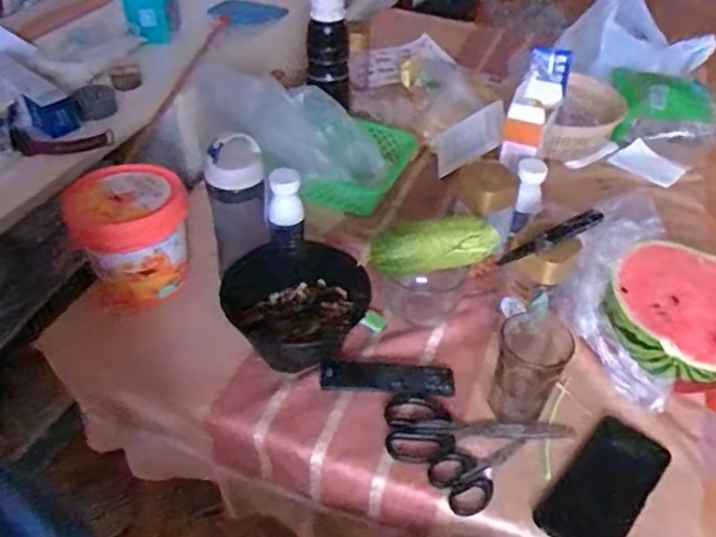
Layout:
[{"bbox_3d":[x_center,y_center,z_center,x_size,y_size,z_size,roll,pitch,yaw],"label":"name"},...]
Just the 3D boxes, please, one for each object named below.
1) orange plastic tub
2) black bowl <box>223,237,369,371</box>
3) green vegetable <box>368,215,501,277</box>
[{"bbox_3d":[-0.277,-0.033,0.806,0.125,0.152,0.133,2,43,-1],"label":"orange plastic tub"},{"bbox_3d":[-0.070,0.041,0.771,0.158,0.071,0.144,-25,50,-27],"label":"black bowl"},{"bbox_3d":[0.088,-0.026,0.743,0.146,0.046,0.041,-6,43,-9],"label":"green vegetable"}]

